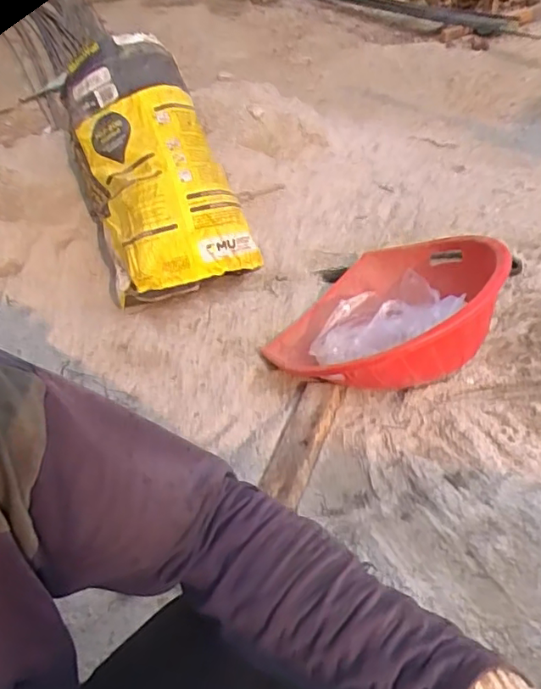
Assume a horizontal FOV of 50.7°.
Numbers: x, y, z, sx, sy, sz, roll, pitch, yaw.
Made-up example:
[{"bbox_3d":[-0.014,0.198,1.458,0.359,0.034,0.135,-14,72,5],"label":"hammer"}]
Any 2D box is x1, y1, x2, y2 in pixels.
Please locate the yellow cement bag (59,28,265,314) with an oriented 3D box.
[{"bbox_3d":[-0.304,-0.448,1.422,0.321,0.200,0.687,-19,74,-13],"label":"yellow cement bag"}]

